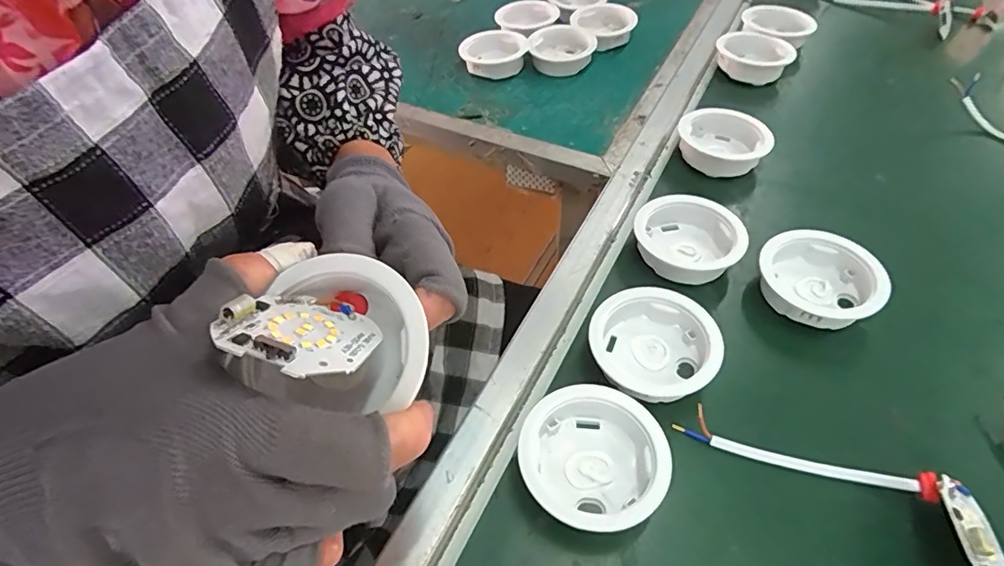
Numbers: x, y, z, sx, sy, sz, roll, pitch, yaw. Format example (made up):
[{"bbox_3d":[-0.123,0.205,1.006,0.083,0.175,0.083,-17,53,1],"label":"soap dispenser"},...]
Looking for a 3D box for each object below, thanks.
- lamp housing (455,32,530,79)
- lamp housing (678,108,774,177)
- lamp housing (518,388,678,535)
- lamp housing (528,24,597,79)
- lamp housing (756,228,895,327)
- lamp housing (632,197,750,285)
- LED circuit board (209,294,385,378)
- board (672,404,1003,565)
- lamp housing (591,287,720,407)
[{"bbox_3d":[-0.008,-0.243,0.562,0.066,0.024,0.062,-1,49,1],"label":"lamp housing"},{"bbox_3d":[0.182,-0.116,0.437,0.070,0.029,0.056,15,51,15],"label":"lamp housing"},{"bbox_3d":[0.046,0.090,0.266,0.071,0.026,0.069,-1,49,1],"label":"lamp housing"},{"bbox_3d":[0.065,-0.251,0.566,0.068,0.025,0.068,4,49,6],"label":"lamp housing"},{"bbox_3d":[0.203,0.001,0.341,0.071,0.031,0.066,-1,49,1],"label":"lamp housing"},{"bbox_3d":[0.128,-0.028,0.363,0.065,0.027,0.068,-1,49,1],"label":"lamp housing"},{"bbox_3d":[-0.066,0.016,0.176,0.045,0.004,0.042,20,22,2],"label":"LED circuit board"},{"bbox_3d":[0.167,0.091,0.261,0.145,0.028,0.042,28,55,24],"label":"board"},{"bbox_3d":[0.087,0.036,0.309,0.070,0.025,0.065,-1,49,1],"label":"lamp housing"}]

